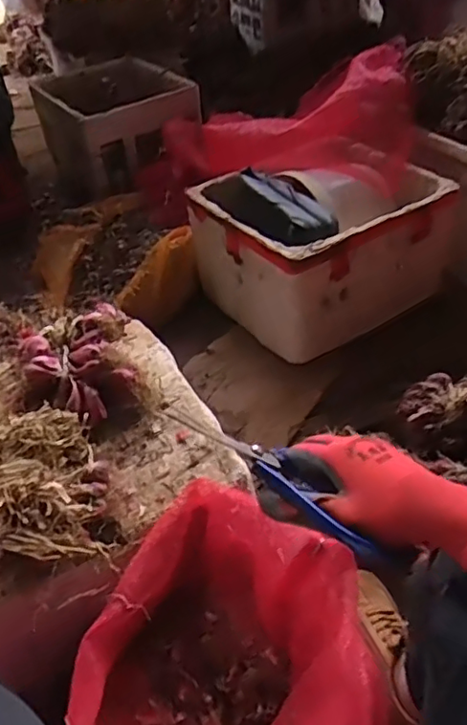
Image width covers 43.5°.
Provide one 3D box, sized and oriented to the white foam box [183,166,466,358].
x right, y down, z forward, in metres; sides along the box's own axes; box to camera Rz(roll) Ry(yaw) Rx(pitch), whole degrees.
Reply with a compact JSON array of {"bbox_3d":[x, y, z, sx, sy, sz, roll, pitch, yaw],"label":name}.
[{"bbox_3d":[0.216,-0.307,1.430,0.501,0.311,0.409,-29,50,-24],"label":"white foam box"}]

